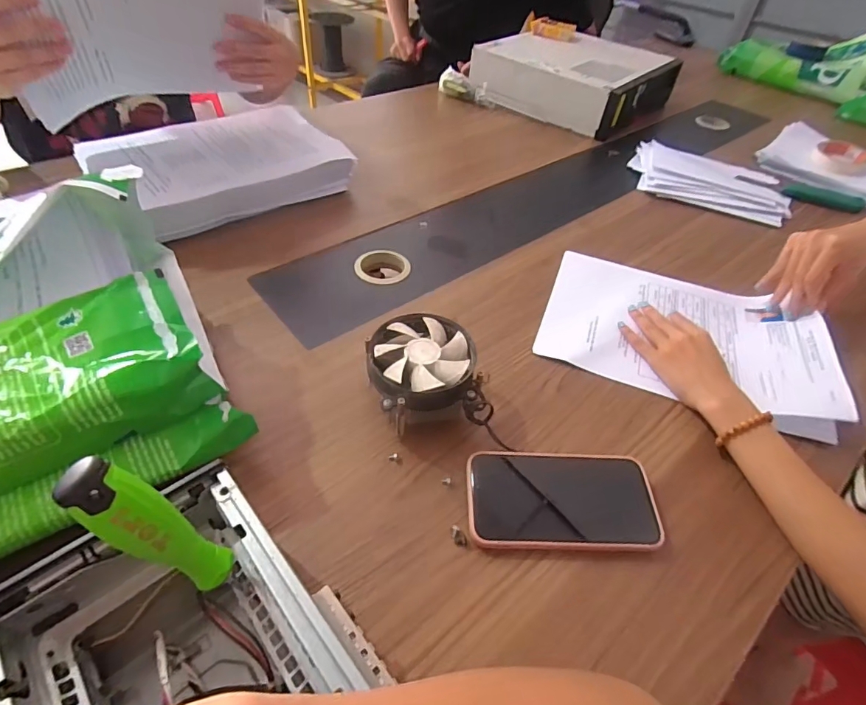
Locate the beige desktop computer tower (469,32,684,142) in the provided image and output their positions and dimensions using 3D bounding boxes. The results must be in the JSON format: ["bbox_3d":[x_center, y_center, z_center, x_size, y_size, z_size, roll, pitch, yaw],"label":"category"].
[{"bbox_3d":[0.317,-0.612,1.046,0.338,0.116,0.383,32,52,23],"label":"beige desktop computer tower"}]

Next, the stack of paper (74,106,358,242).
[{"bbox_3d":[-0.296,-0.267,0.671,0.319,0.056,0.223,-31,56,-29],"label":"stack of paper"}]

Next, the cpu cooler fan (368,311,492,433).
[{"bbox_3d":[-0.008,0.022,0.428,0.098,0.067,0.101,-6,48,-10],"label":"cpu cooler fan"}]

